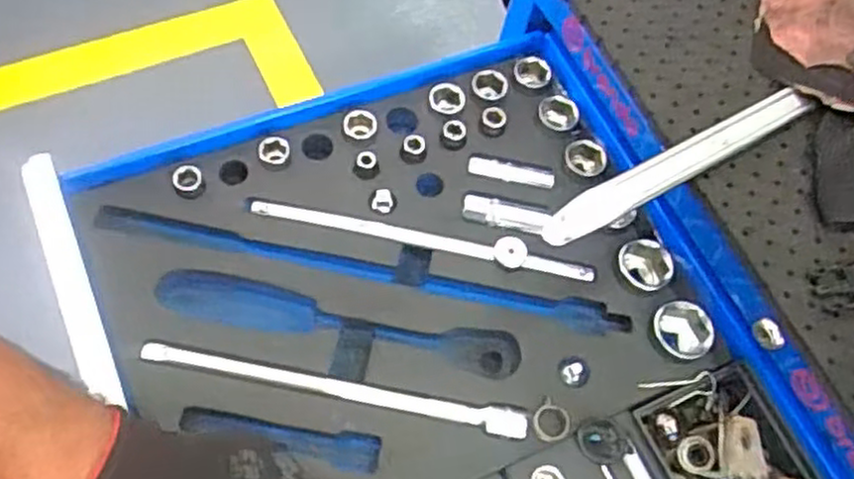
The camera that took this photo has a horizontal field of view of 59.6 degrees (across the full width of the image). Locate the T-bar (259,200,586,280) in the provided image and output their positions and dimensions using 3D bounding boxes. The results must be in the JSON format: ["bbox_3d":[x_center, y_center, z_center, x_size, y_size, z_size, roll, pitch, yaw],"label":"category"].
[{"bbox_3d":[-0.002,0.000,0.530,0.242,0.019,0.017,9,67,1],"label":"T-bar"}]

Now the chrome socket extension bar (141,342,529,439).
[{"bbox_3d":[-0.057,0.096,0.475,0.246,0.013,0.017,10,67,1],"label":"chrome socket extension bar"}]

